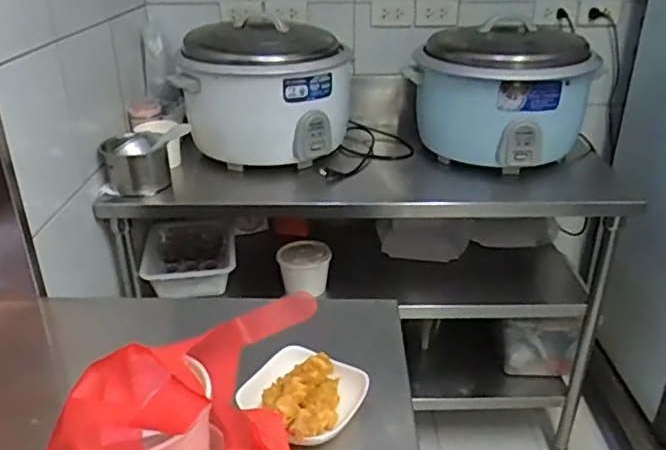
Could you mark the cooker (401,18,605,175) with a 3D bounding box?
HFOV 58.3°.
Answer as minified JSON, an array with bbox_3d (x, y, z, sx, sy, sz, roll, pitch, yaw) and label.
[{"bbox_3d":[0.439,-0.330,1.584,0.411,0.355,0.424,18,32,32],"label":"cooker"}]

